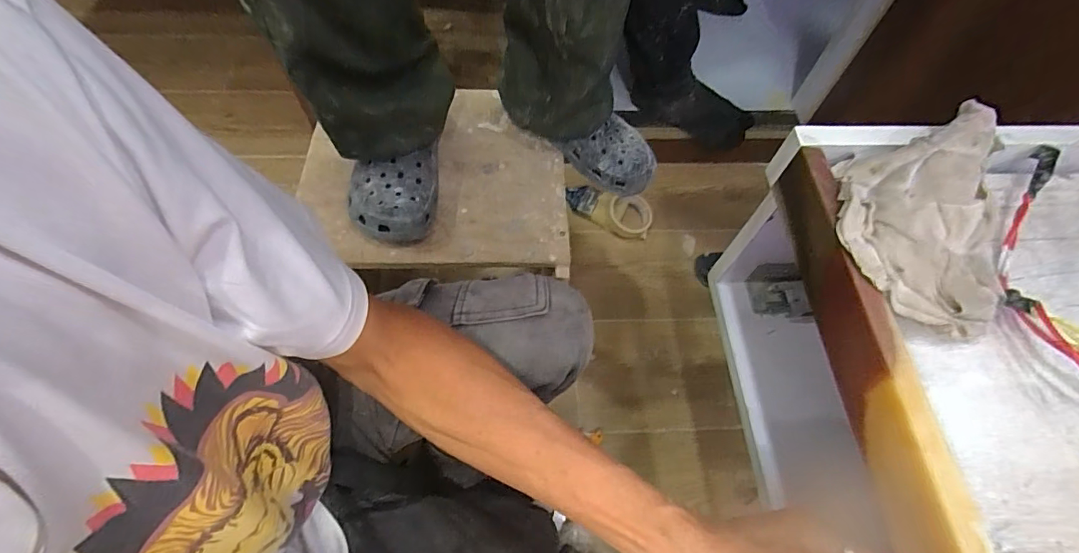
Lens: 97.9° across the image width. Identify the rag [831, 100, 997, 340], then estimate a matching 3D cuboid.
[{"bbox_3d":[0.274,-0.050,0.337,0.113,0.047,0.173,14,61,5],"label":"rag"}]

